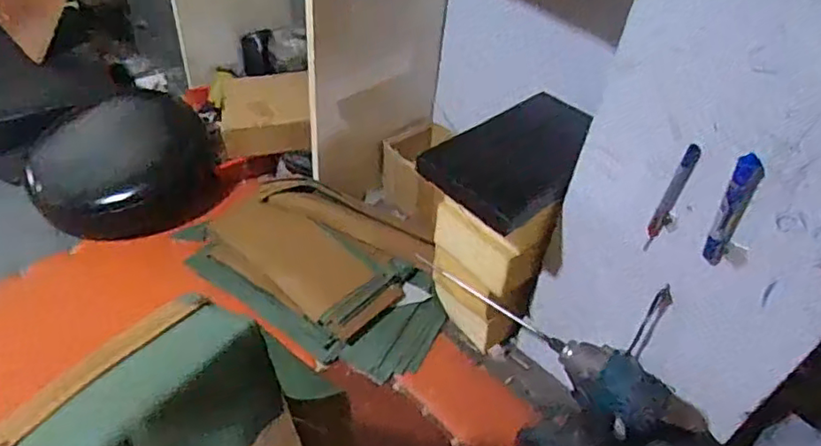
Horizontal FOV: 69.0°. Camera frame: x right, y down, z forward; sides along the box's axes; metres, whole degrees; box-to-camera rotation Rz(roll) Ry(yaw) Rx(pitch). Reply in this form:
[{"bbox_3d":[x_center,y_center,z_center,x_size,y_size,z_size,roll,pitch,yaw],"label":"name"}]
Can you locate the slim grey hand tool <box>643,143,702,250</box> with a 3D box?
[{"bbox_3d":[0.298,-0.026,0.689,0.015,0.154,0.010,22,45,16],"label":"slim grey hand tool"}]

